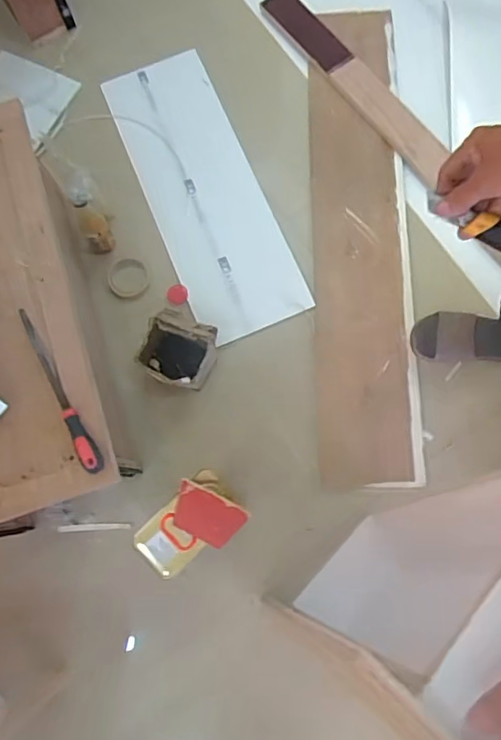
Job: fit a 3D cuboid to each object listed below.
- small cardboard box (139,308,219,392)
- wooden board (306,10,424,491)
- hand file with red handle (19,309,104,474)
[{"bbox_3d":[-0.139,-0.034,1.075,0.135,0.102,0.138,18,79,6],"label":"small cardboard box"},{"bbox_3d":[0.233,-0.305,1.171,0.201,0.024,1.088,-1,77,2],"label":"wooden board"},{"bbox_3d":[-0.298,0.026,0.836,0.027,0.028,0.293,-28,78,-5],"label":"hand file with red handle"}]

